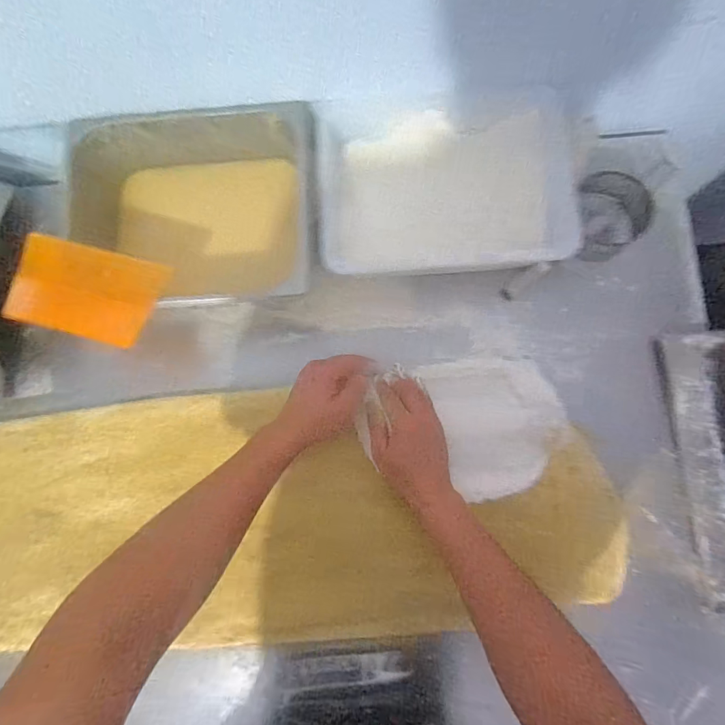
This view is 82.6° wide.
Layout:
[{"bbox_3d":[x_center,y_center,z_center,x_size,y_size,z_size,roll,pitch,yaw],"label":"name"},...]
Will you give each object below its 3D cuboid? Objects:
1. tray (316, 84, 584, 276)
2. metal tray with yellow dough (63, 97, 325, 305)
[{"bbox_3d":[0.112,-0.243,0.566,0.332,0.073,0.250,-1,82,3],"label":"tray"},{"bbox_3d":[-0.237,-0.216,0.581,0.368,0.100,0.227,-2,82,3],"label":"metal tray with yellow dough"}]

